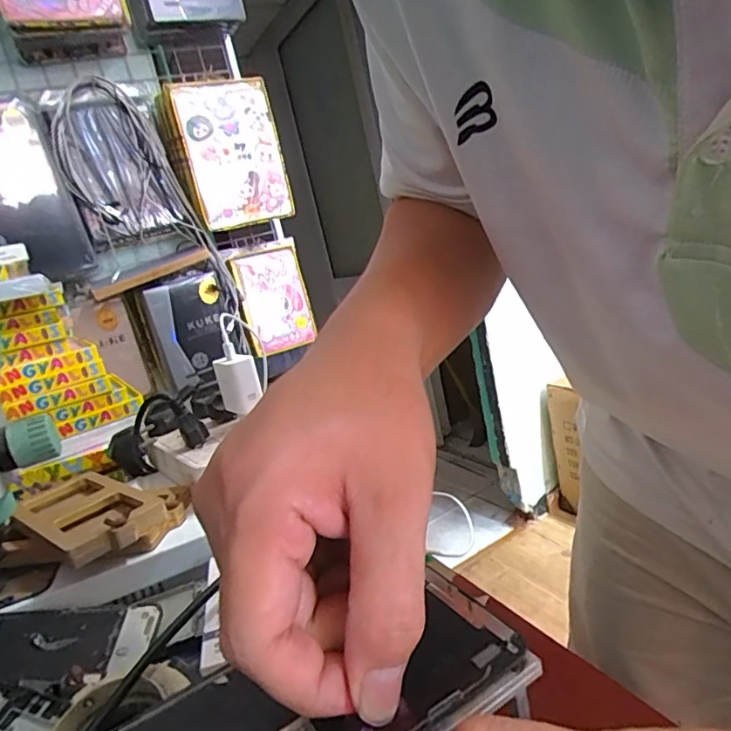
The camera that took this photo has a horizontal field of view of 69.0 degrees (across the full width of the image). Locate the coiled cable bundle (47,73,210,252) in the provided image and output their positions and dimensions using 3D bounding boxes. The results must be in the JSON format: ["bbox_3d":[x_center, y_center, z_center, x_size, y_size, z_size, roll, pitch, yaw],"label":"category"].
[{"bbox_3d":[-0.467,-0.391,1.027,0.219,0.289,0.080,-21,15,-28],"label":"coiled cable bundle"}]

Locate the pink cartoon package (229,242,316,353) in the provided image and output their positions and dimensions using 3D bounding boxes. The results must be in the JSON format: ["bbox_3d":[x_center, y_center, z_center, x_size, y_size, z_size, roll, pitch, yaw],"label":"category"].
[{"bbox_3d":[-0.205,-0.144,1.191,0.159,0.221,0.014,-19,11,-37],"label":"pink cartoon package"}]

